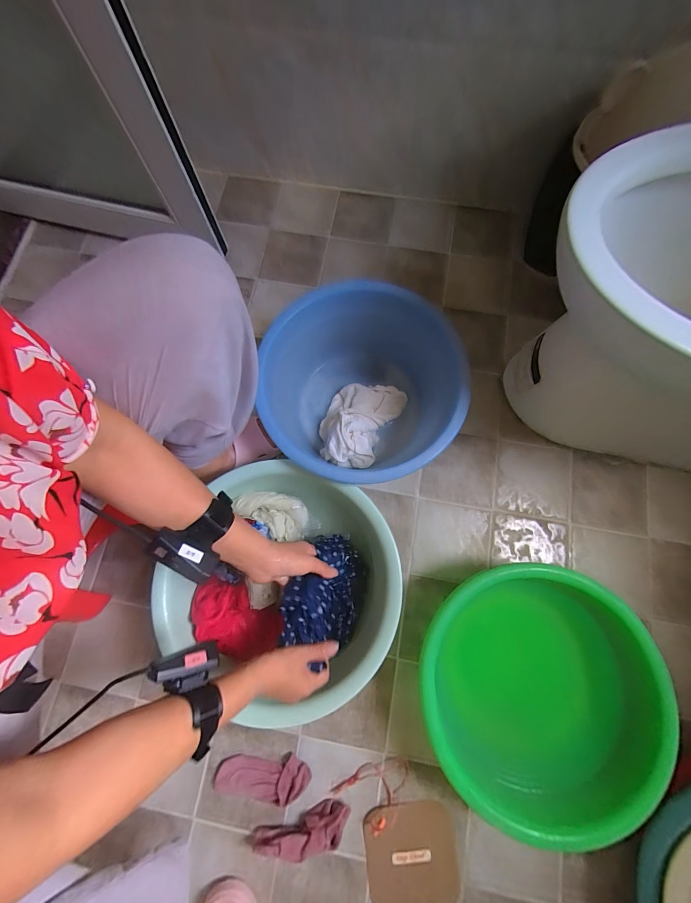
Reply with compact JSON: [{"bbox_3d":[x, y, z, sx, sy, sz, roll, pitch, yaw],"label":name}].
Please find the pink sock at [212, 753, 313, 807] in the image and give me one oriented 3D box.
[{"bbox_3d":[-0.141,0.556,0.561,0.159,0.025,0.067,-2,75,0],"label":"pink sock"}]

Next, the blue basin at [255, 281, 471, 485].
[{"bbox_3d":[0.018,-0.099,0.649,0.330,0.175,0.350,0,75,1],"label":"blue basin"}]

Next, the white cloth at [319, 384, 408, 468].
[{"bbox_3d":[0.023,-0.064,0.685,0.134,0.056,0.200,28,78,8],"label":"white cloth"}]

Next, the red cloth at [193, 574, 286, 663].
[{"bbox_3d":[-0.186,0.281,0.560,0.157,0.044,0.086,25,79,9],"label":"red cloth"}]

